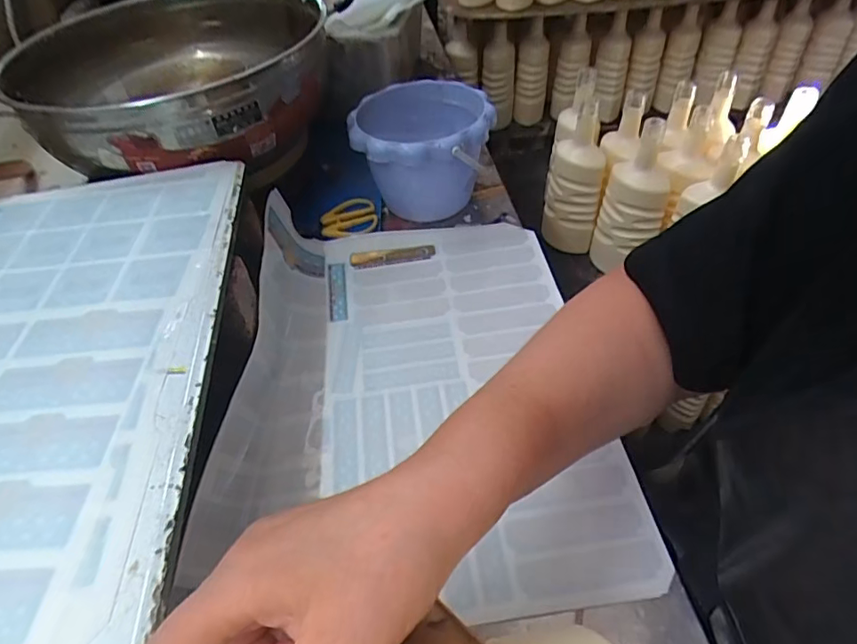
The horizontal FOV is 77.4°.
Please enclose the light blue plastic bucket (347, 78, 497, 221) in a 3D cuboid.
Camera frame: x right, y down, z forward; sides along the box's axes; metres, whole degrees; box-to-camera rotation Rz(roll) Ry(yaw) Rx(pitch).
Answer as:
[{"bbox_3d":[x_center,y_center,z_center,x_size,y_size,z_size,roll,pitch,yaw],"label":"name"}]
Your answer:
[{"bbox_3d":[-0.005,-0.194,0.633,0.155,0.124,0.151,-3,49,4],"label":"light blue plastic bucket"}]

